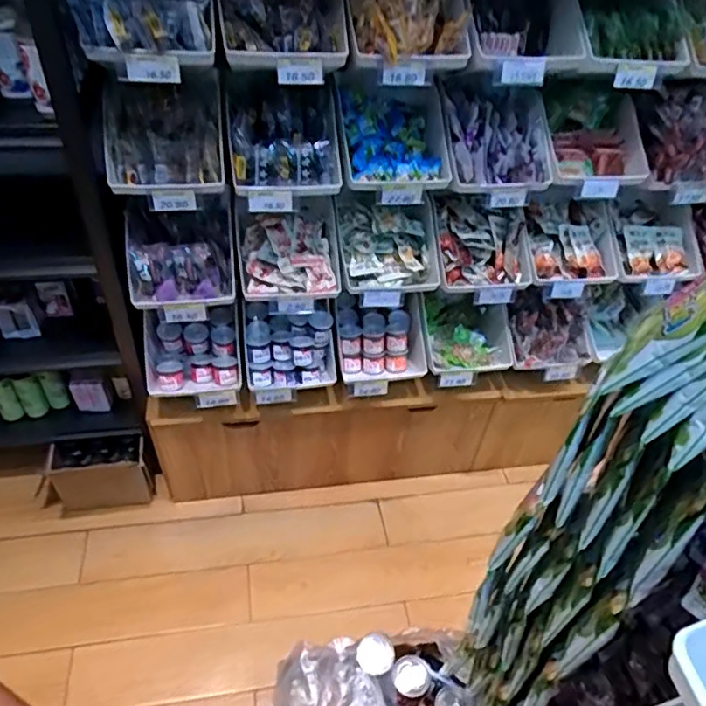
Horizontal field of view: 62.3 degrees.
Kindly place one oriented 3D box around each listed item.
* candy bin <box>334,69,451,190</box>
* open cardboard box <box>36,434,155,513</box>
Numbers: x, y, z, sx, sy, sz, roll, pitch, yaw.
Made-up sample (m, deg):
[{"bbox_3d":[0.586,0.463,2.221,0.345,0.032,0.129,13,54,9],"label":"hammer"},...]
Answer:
[{"bbox_3d":[0.077,-0.461,1.206,0.226,0.127,0.265,0,45,-7],"label":"candy bin"},{"bbox_3d":[-0.688,0.333,1.586,0.258,0.199,0.124,-1,45,-8],"label":"open cardboard box"}]

